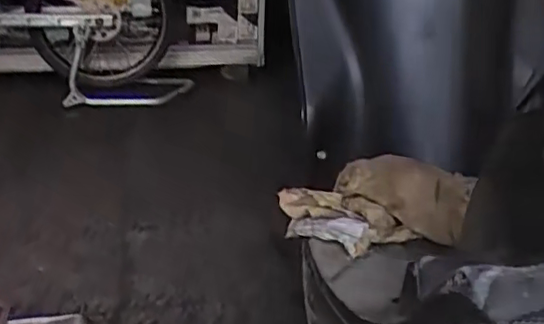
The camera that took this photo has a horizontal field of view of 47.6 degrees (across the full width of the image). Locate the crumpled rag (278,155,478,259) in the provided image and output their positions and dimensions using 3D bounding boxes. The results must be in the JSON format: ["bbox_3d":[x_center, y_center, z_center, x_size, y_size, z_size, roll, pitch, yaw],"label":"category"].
[{"bbox_3d":[0.112,0.049,0.700,0.206,0.093,0.134,4,20,7],"label":"crumpled rag"}]

